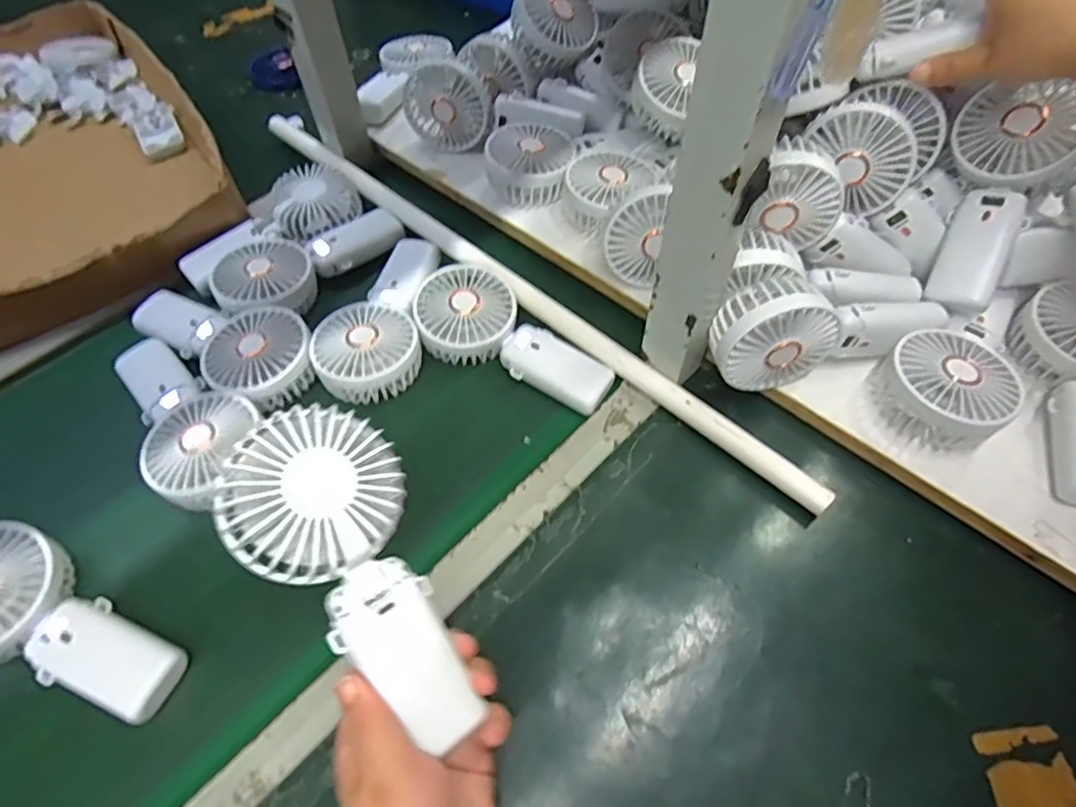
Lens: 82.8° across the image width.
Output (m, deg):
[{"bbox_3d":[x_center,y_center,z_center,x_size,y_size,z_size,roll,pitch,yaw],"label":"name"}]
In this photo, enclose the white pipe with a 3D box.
[{"bbox_3d":[-0.042,-0.122,0.569,0.687,0.022,0.017,38,66,21],"label":"white pipe"}]

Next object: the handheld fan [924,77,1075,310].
[{"bbox_3d":[0.357,-0.169,0.476,0.074,0.048,0.188,18,93,11],"label":"handheld fan"}]

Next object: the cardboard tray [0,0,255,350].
[{"bbox_3d":[-0.560,-0.283,0.687,0.324,0.064,0.539,-34,62,-18],"label":"cardboard tray"}]

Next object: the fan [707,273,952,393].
[{"bbox_3d":[0.222,-0.062,0.471,0.186,0.089,0.057,-10,57,-3],"label":"fan"}]

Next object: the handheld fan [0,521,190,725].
[{"bbox_3d":[-0.325,0.146,0.402,0.187,0.034,0.084,21,61,13],"label":"handheld fan"}]

